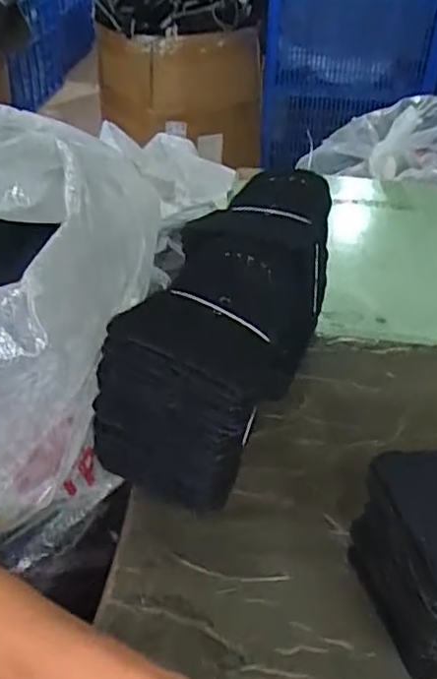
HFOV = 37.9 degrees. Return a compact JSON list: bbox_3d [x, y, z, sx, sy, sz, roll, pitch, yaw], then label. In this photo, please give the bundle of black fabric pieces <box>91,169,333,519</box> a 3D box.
[{"bbox_3d":[0.014,-0.010,0.554,0.120,0.174,0.283,15,41,16],"label":"bundle of black fabric pieces"}]

